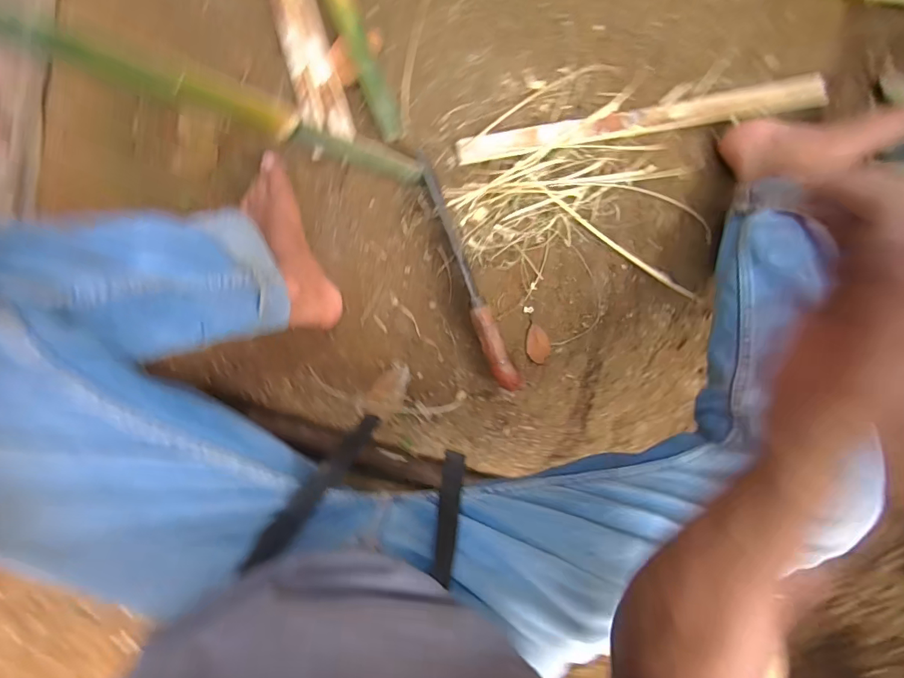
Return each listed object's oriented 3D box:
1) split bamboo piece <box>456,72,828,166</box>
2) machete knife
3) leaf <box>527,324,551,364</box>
[{"bbox_3d":[0.253,-0.293,0.595,0.488,0.018,0.040,-10,95,2],"label":"split bamboo piece"},{"bbox_3d":[0.020,-0.080,0.602,0.033,0.055,0.336,-23,96,6],"label":"machete knife"},{"bbox_3d":[0.123,0.007,0.630,0.031,0.010,0.054,-1,95,1],"label":"leaf"}]

